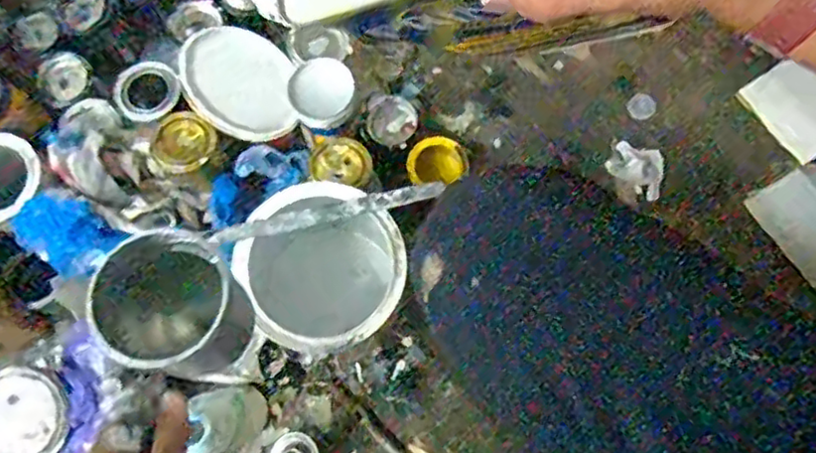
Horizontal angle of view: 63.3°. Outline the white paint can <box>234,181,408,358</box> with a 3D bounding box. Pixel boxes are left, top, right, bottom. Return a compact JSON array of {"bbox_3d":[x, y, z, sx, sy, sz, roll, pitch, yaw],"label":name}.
[{"bbox_3d":[-0.081,0.060,0.746,0.154,0.251,0.166,0,76,0],"label":"white paint can"}]

